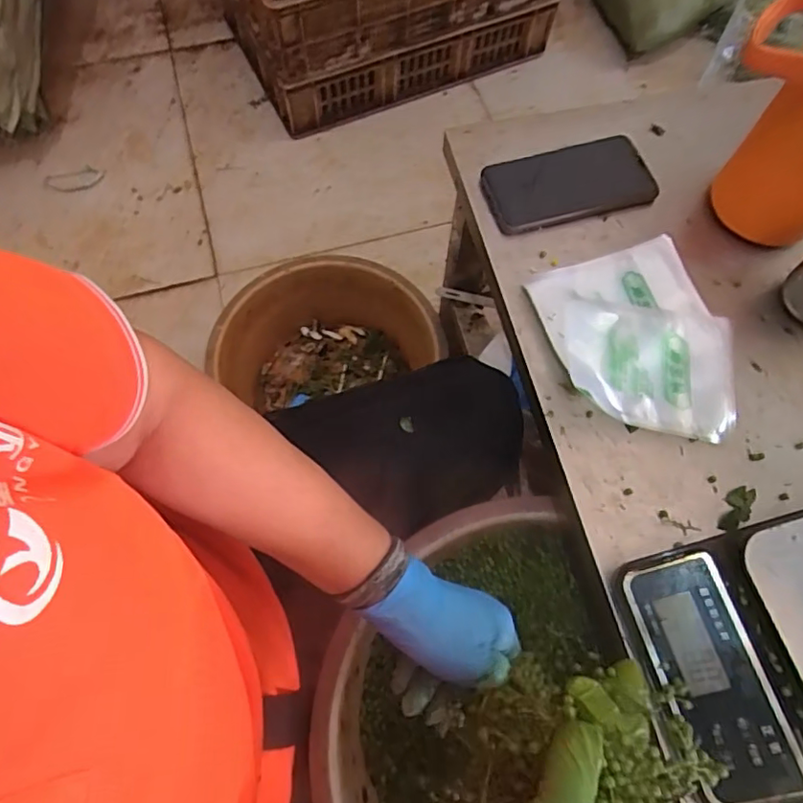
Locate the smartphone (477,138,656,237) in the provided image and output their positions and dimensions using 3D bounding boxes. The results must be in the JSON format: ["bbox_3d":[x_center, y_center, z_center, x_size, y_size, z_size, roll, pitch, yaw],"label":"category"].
[{"bbox_3d":[0.156,-0.202,0.534,0.155,0.013,0.076,-16,68,-7],"label":"smartphone"}]

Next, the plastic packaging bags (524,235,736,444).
[{"bbox_3d":[0.199,-0.048,0.466,0.146,0.022,0.170,-19,68,-8],"label":"plastic packaging bags"}]

